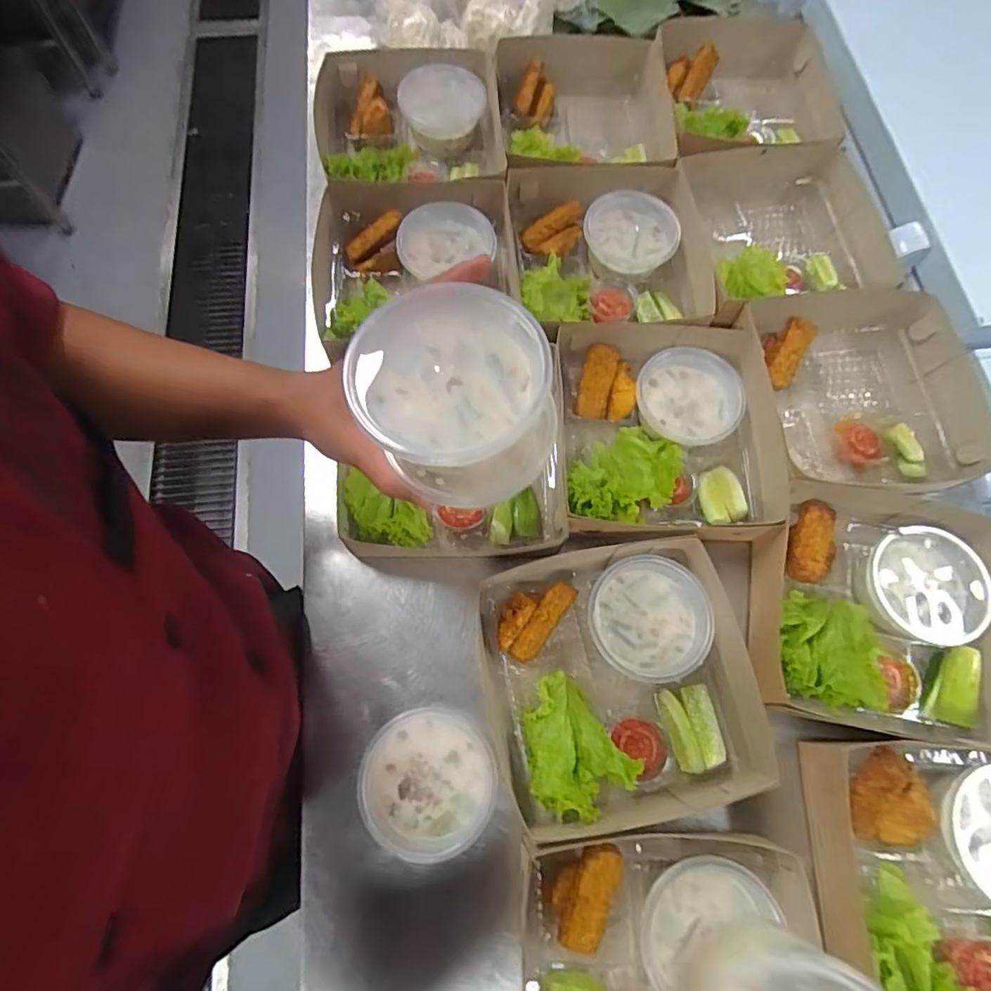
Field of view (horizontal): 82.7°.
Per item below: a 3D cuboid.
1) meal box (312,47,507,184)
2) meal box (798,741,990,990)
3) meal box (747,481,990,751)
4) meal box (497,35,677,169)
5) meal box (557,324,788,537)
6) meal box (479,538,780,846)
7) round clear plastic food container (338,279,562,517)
[{"bbox_3d":[-0.103,-0.432,0.681,0.222,0.065,0.219,-7,70,-4],"label":"meal box"},{"bbox_3d":[0.371,0.309,0.439,0.243,0.051,0.209,6,70,1],"label":"meal box"},{"bbox_3d":[0.352,0.104,0.510,0.234,0.050,0.205,9,70,1],"label":"meal box"},{"bbox_3d":[0.117,-0.465,0.722,0.221,0.094,0.233,-2,70,-3],"label":"meal box"},{"bbox_3d":[0.171,-0.064,0.560,0.211,0.056,0.226,0,70,-2],"label":"meal box"},{"bbox_3d":[0.103,0.157,0.484,0.213,0.055,0.210,-9,70,-5],"label":"meal box"},{"bbox_3d":[-0.022,-0.054,0.313,0.103,0.060,0.101,1,70,-2],"label":"round clear plastic food container"}]

